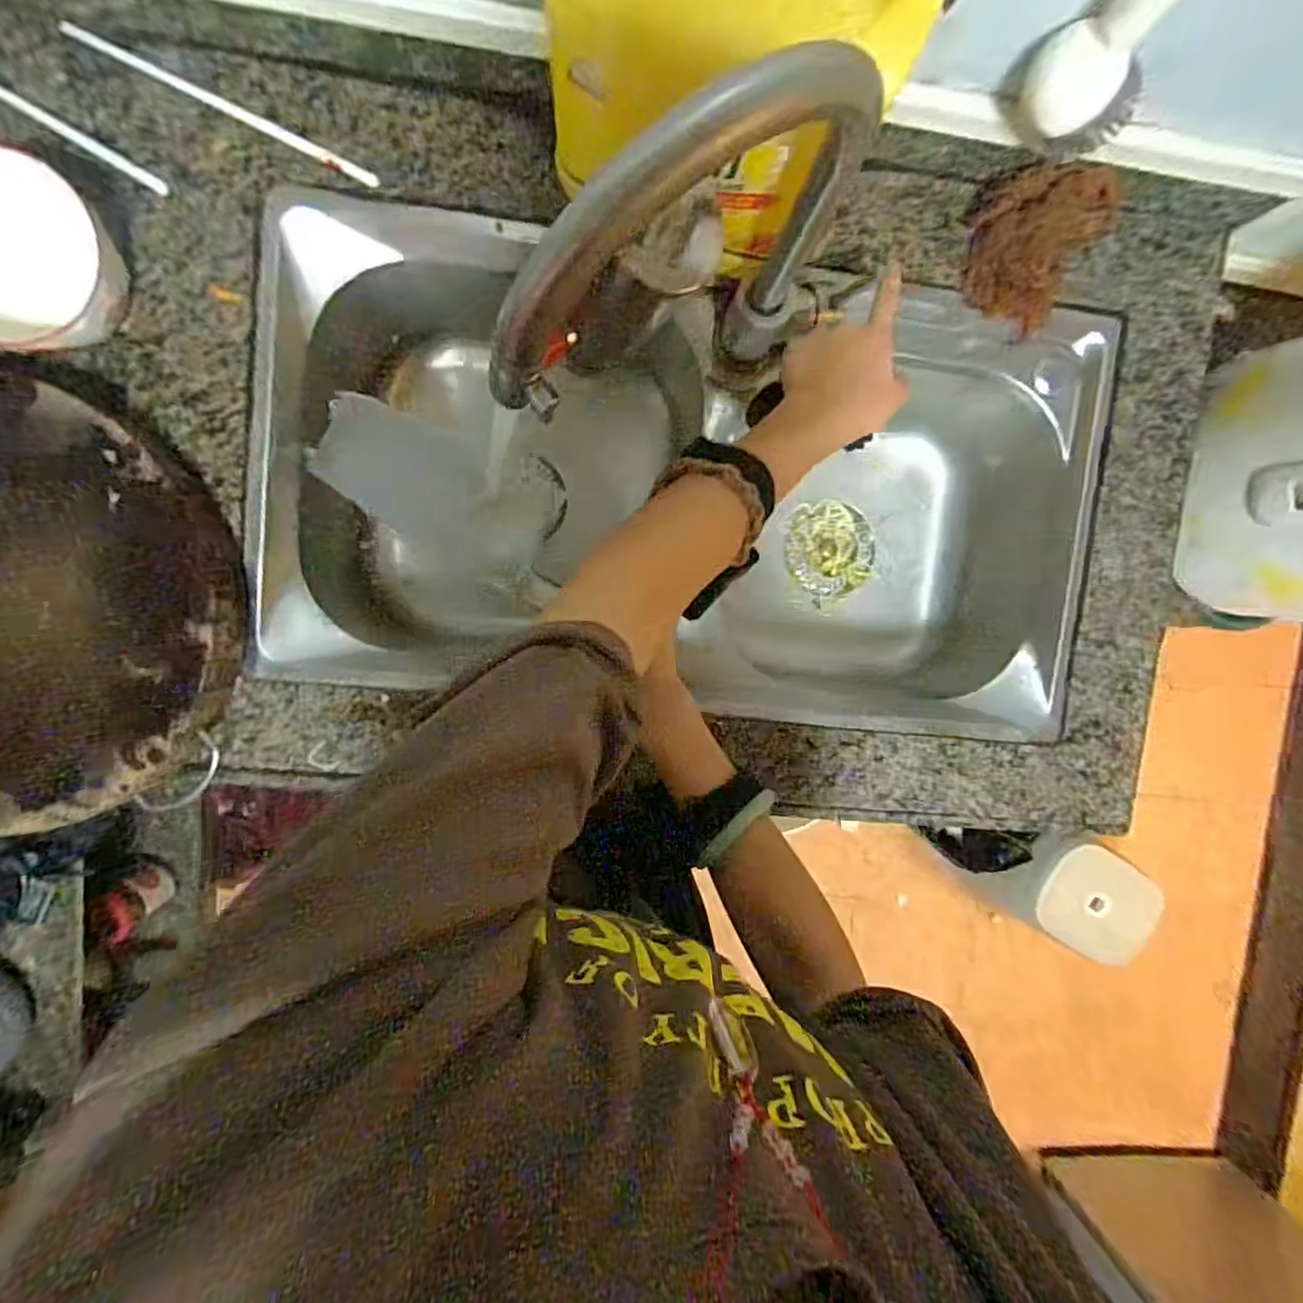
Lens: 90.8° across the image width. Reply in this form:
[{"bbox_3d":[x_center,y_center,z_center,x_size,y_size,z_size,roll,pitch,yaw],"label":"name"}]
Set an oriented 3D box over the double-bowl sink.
[{"bbox_3d":[0.036,-0.152,0.662,0.753,0.201,0.393,5,95,-6],"label":"double-bowl sink"}]

